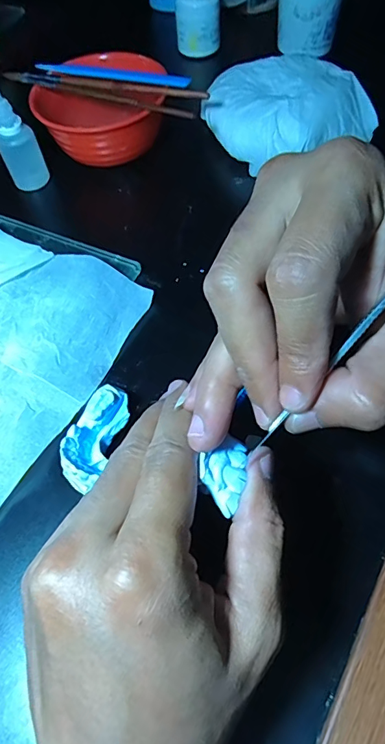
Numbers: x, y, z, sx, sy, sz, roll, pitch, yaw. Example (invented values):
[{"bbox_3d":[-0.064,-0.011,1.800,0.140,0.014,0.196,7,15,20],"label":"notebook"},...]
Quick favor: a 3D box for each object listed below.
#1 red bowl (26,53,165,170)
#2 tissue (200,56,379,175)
[{"bbox_3d":[-0.075,-0.216,0.385,0.111,0.058,0.087,3,60,5],"label":"red bowl"},{"bbox_3d":[0.075,-0.226,0.383,0.115,0.034,0.110,-27,61,-12],"label":"tissue"}]

